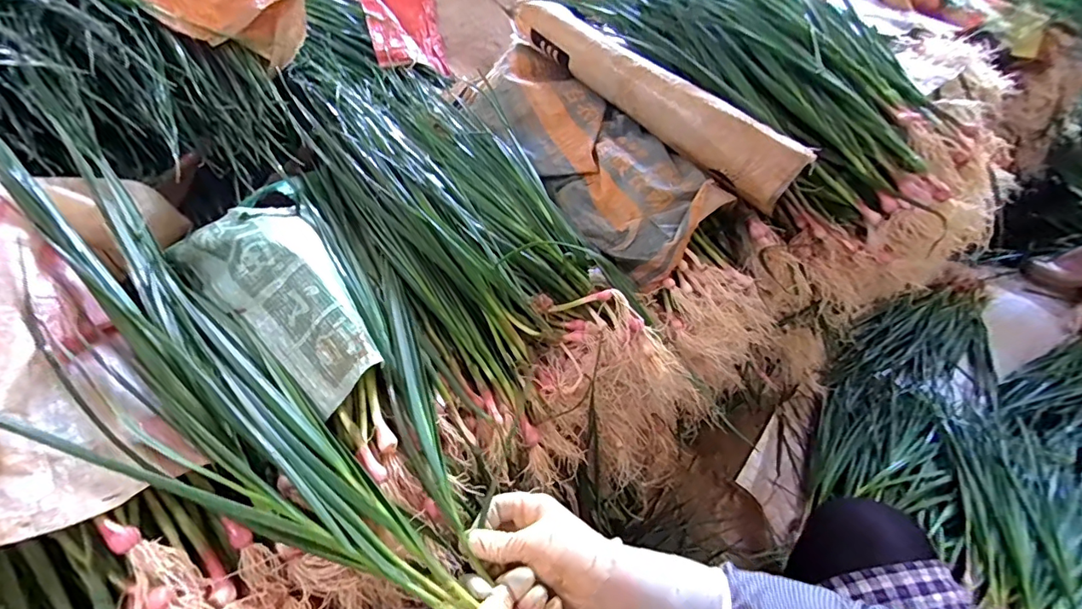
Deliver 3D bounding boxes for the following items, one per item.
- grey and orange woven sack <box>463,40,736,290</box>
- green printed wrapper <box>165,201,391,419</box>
[{"bbox_3d":[0.056,-0.210,0.663,0.174,0.062,0.410,-38,65,-10],"label":"grey and orange woven sack"},{"bbox_3d":[-0.235,-0.011,0.461,0.238,0.032,0.111,39,73,20],"label":"green printed wrapper"}]

